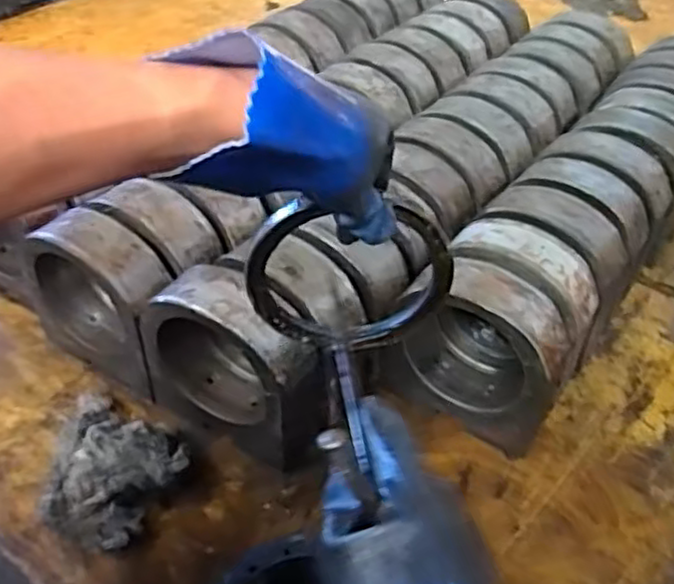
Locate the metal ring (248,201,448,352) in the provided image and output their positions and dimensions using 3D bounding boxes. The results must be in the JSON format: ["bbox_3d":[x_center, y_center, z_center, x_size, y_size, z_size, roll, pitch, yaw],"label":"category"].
[{"bbox_3d":[0.011,-0.010,0.552,0.157,0.144,0.017,-1,42,-4],"label":"metal ring"}]

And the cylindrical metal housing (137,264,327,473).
[{"bbox_3d":[-0.141,0.094,0.927,0.226,0.249,0.100,23,47,21],"label":"cylindrical metal housing"}]

